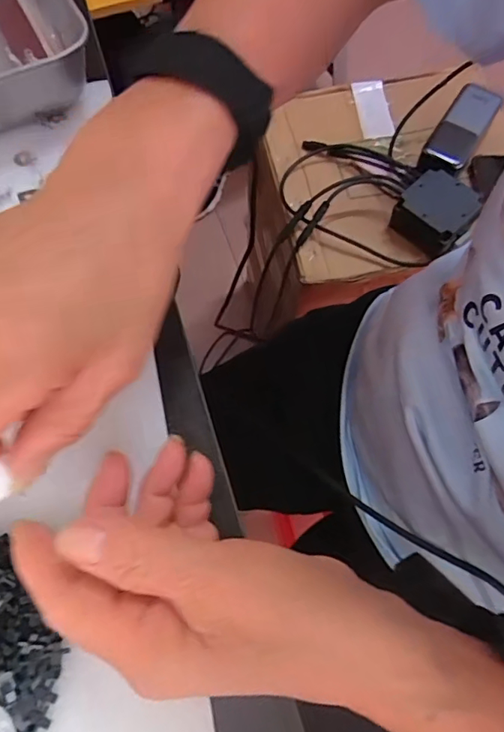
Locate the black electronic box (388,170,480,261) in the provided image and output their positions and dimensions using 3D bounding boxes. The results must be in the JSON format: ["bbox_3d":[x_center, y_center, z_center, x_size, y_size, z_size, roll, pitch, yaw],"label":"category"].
[{"bbox_3d":[0.218,-0.182,0.613,0.079,0.055,0.085,38,72,12],"label":"black electronic box"}]

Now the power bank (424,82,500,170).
[{"bbox_3d":[0.264,-0.300,0.637,0.052,0.023,0.113,32,71,11],"label":"power bank"}]

